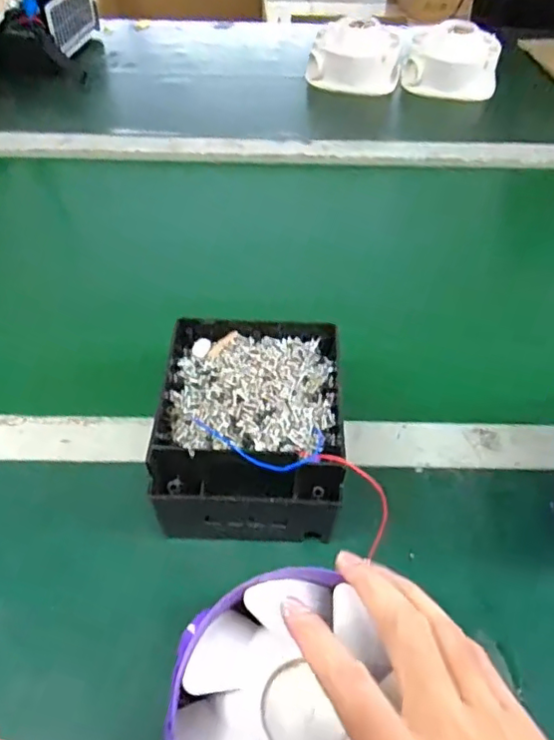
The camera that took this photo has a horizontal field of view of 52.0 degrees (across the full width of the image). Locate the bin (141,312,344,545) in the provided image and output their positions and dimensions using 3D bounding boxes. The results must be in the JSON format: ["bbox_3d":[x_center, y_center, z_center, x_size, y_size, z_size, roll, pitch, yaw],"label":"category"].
[{"bbox_3d":[-0.018,0.038,0.400,0.120,0.067,0.149,2,50,0],"label":"bin"}]

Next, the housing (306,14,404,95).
[{"bbox_3d":[0.114,-0.458,0.828,0.133,0.075,0.093,7,50,4],"label":"housing"}]

